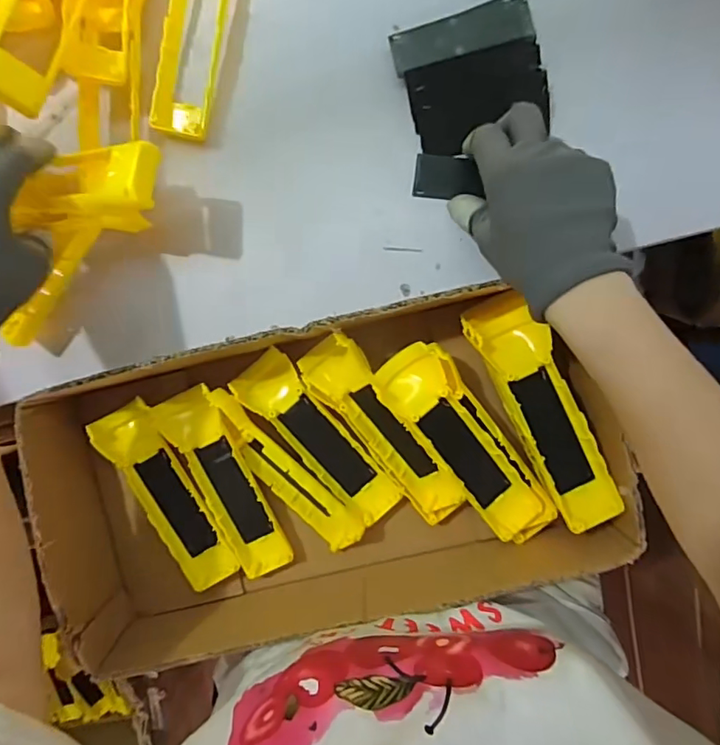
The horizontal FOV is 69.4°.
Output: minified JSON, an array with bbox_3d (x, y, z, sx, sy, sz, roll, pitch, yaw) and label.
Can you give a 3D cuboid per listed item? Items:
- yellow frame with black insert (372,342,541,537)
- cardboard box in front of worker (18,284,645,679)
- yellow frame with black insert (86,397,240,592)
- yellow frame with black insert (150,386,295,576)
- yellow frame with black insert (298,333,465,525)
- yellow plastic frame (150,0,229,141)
[{"bbox_3d":[0.076,0.053,0.400,0.042,0.033,0.163,-36,90,5],"label":"yellow frame with black insert"},{"bbox_3d":[-0.027,0.073,0.405,0.417,0.071,0.214,-13,92,4],"label":"cardboard box in front of worker"},{"bbox_3d":[-0.158,0.101,0.430,0.049,0.025,0.161,-29,91,5],"label":"yellow frame with black insert"},{"bbox_3d":[-0.112,0.092,0.428,0.050,0.023,0.162,-23,91,5],"label":"yellow frame with black insert"},{"bbox_3d":[0.021,0.047,0.407,0.060,0.045,0.172,-36,91,5],"label":"yellow frame with black insert"},{"bbox_3d":[-0.117,-0.255,0.381,0.048,0.019,0.161,11,94,3],"label":"yellow plastic frame"}]

